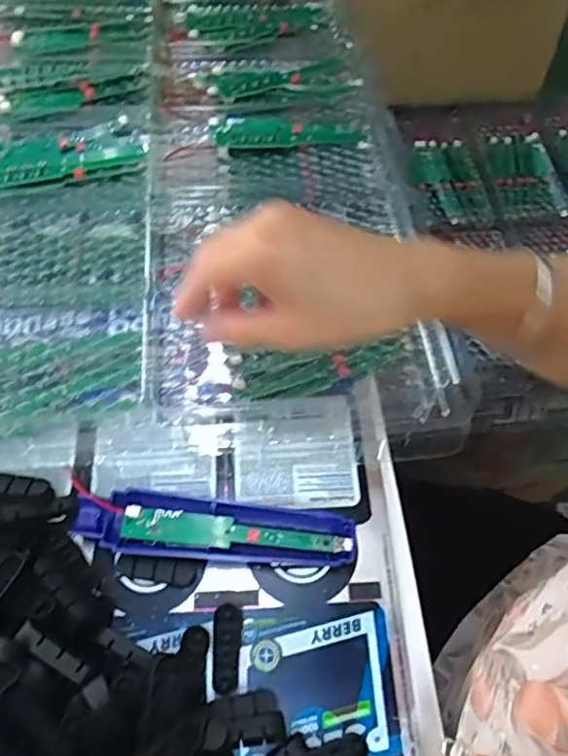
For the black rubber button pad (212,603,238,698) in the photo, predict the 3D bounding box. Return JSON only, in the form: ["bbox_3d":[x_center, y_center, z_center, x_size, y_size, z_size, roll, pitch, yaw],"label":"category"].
[{"bbox_3d":[-0.035,0.159,0.338,0.015,0.008,0.047,0,62,-3],"label":"black rubber button pad"}]

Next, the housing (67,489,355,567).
[{"bbox_3d":[-0.044,0.096,0.364,0.171,0.016,0.038,5,62,0],"label":"housing"}]

